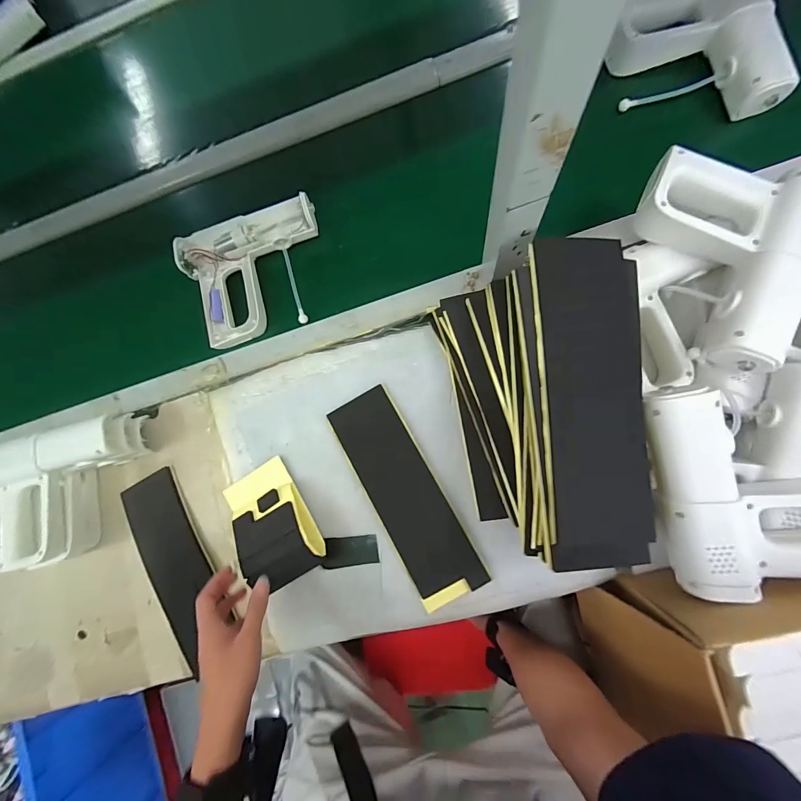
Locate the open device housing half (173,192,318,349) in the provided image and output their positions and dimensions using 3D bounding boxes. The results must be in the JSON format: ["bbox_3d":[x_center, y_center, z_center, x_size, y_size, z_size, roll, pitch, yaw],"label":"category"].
[{"bbox_3d":[-0.218,-0.194,0.561,0.214,0.023,0.173,-18,99,3],"label":"open device housing half"}]

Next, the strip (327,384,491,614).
[{"bbox_3d":[0.007,0.130,0.507,0.097,0.013,0.295,-29,83,-2],"label":"strip"}]

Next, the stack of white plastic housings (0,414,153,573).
[{"bbox_3d":[-0.479,0.129,0.538,0.208,0.092,0.188,-20,82,6],"label":"stack of white plastic housings"}]

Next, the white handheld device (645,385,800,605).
[{"bbox_3d":[0.355,0.080,0.355,0.172,0.057,0.209,-14,83,7],"label":"white handheld device"}]

